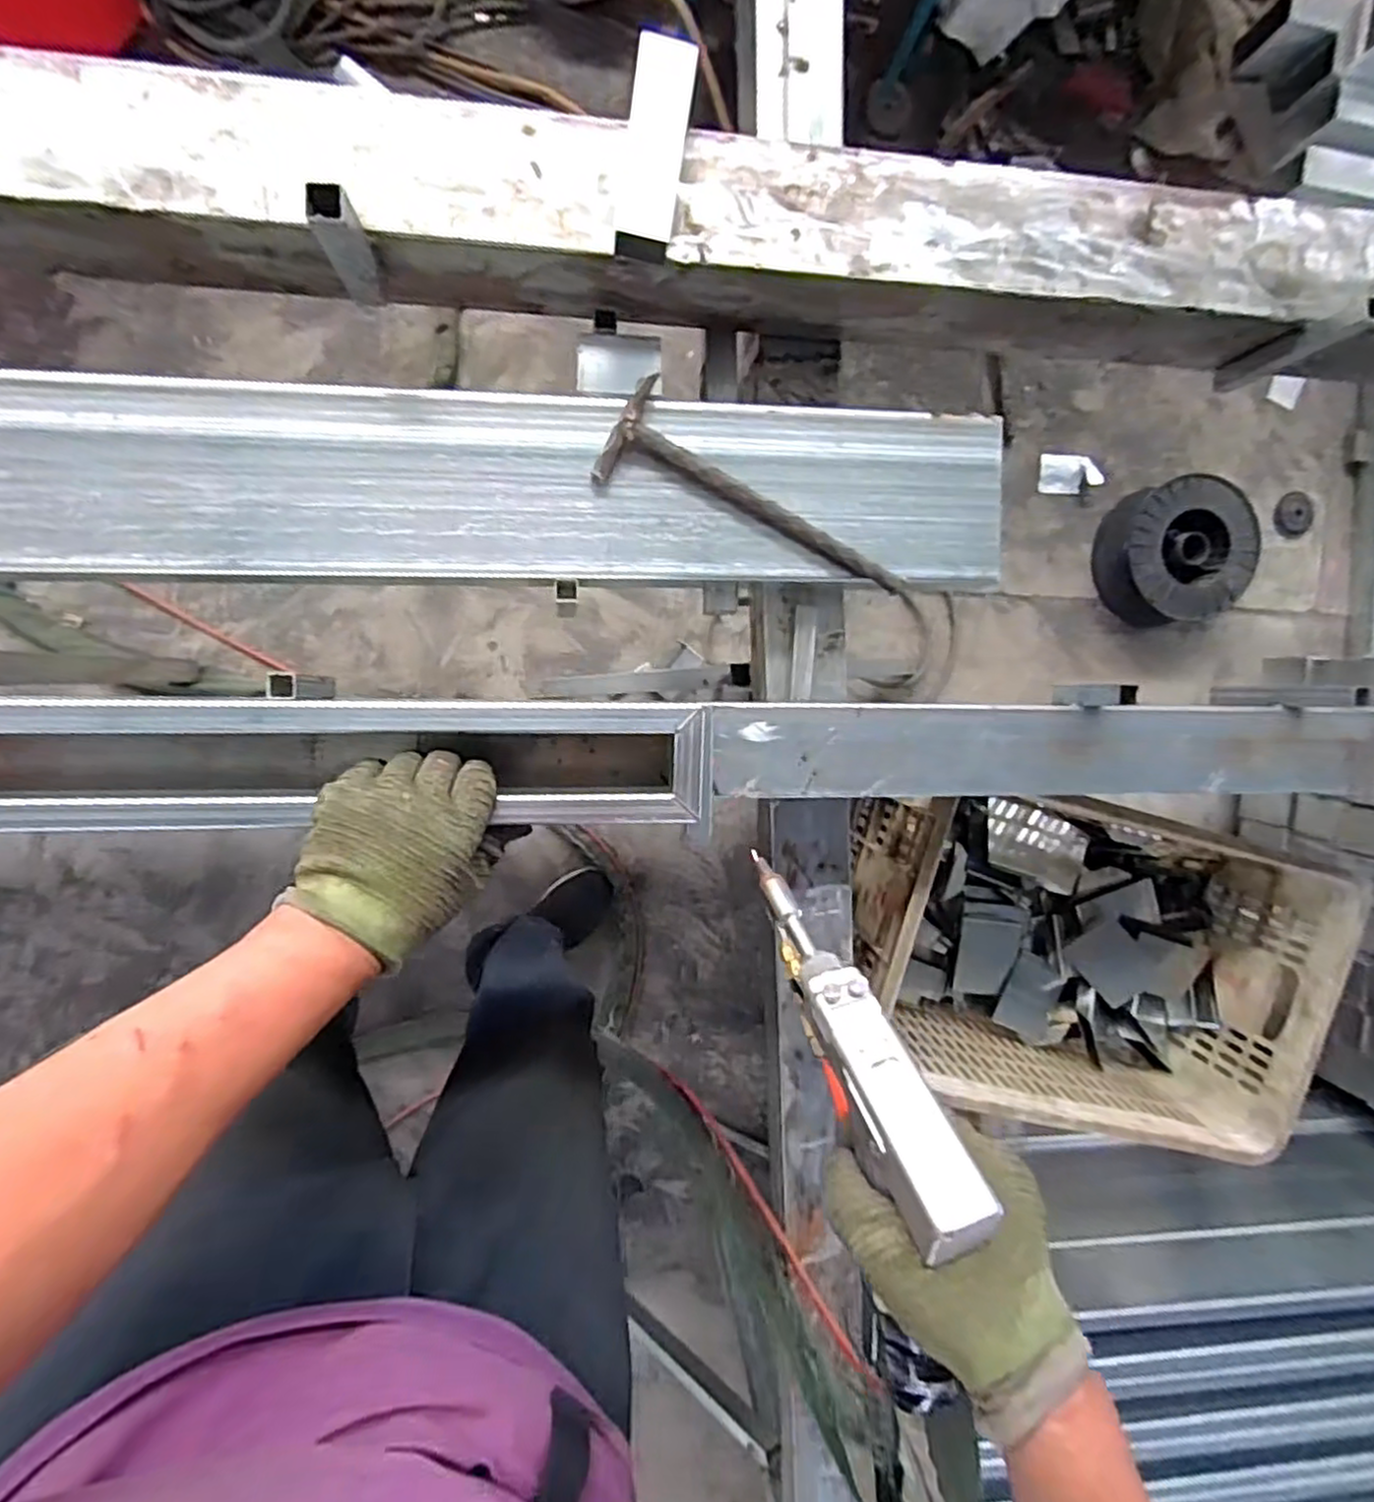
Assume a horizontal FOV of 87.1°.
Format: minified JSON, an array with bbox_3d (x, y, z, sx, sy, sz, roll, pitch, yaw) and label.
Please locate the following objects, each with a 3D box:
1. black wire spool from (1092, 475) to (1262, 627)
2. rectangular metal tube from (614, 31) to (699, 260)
[{"bbox_3d":[0.919,-0.369,1.347,0.250,0.114,0.261,0,96,-7],"label":"black wire spool"},{"bbox_3d":[-0.024,-0.433,0.521,0.042,0.027,0.138,8,95,-8],"label":"rectangular metal tube"}]

